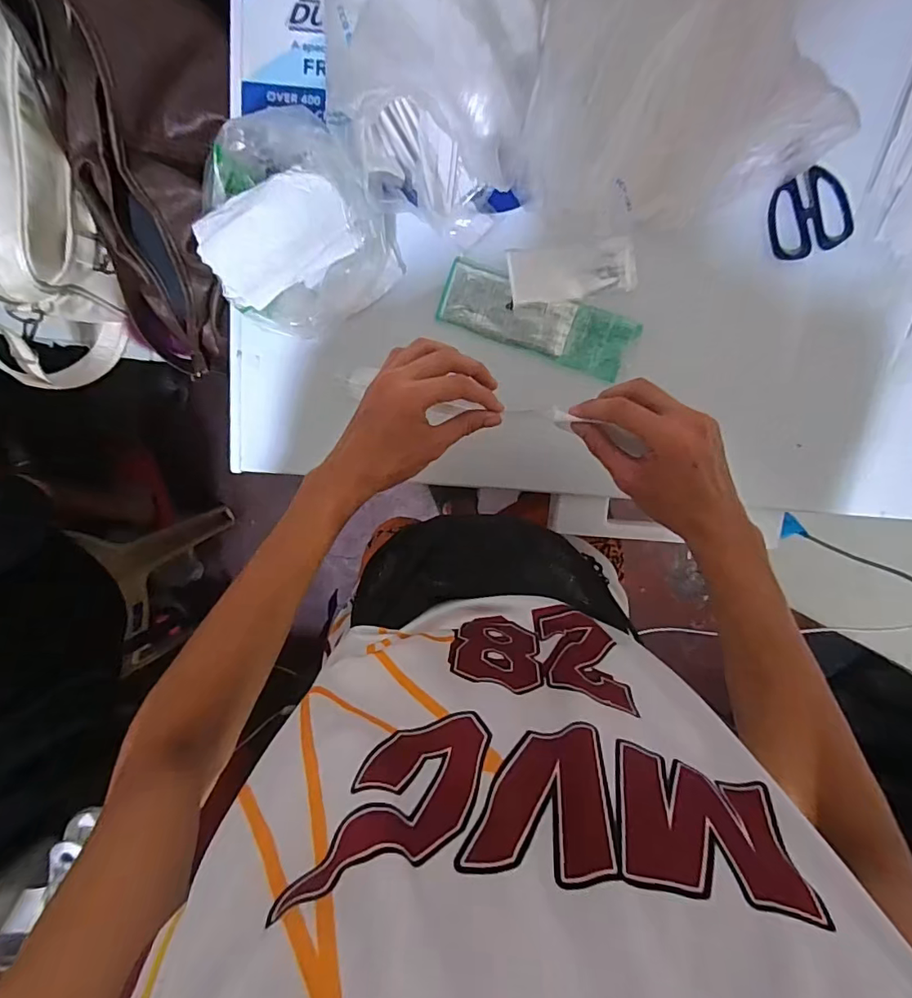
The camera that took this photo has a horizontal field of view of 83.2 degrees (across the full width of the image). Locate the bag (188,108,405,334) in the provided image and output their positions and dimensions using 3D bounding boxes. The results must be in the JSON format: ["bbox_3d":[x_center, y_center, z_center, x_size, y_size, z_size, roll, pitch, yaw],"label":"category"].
[{"bbox_3d":[-0.148,-0.240,0.469,0.154,0.067,0.166,-43,98,5],"label":"bag"}]

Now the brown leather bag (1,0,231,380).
[{"bbox_3d":[-0.301,-0.301,0.519,0.138,0.114,0.378,8,131,-3],"label":"brown leather bag"}]

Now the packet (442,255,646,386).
[{"bbox_3d":[0.081,-0.177,0.511,0.189,0.013,0.061,19,98,-4],"label":"packet"}]

